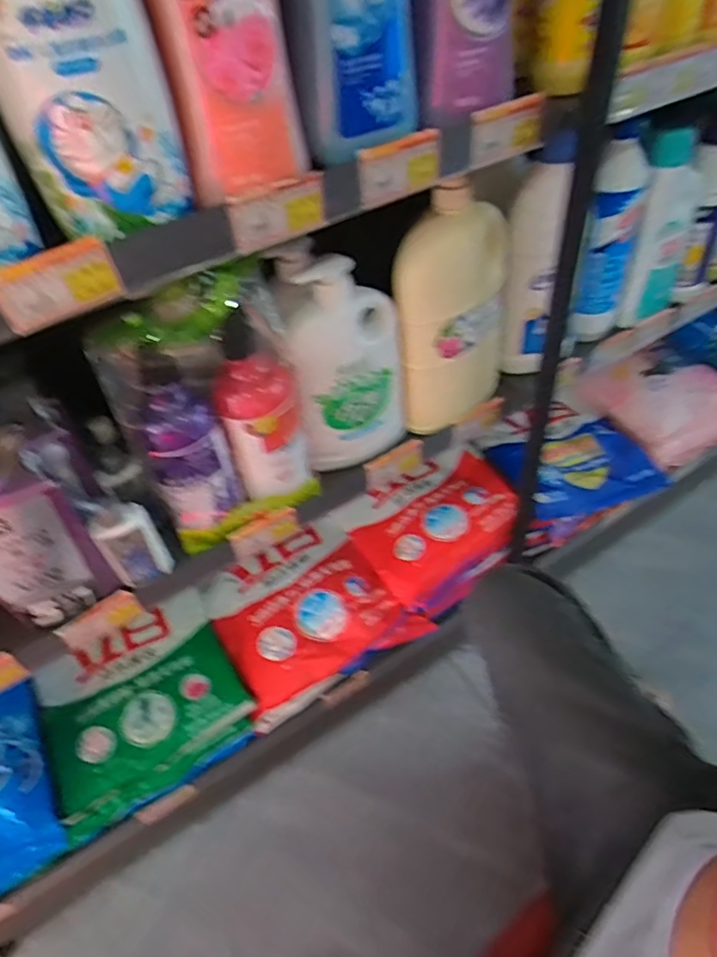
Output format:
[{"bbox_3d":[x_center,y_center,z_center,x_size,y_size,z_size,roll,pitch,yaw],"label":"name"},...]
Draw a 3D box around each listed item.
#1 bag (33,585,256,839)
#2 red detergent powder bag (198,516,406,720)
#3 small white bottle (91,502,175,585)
[{"bbox_3d":[-0.295,0.303,0.811,0.251,0.056,0.226,-26,51,-18],"label":"bag"},{"bbox_3d":[-0.086,0.193,0.895,0.247,0.053,0.220,-27,51,-19],"label":"red detergent powder bag"},{"bbox_3d":[-0.215,0.062,0.563,0.050,0.099,0.025,-32,53,-23],"label":"small white bottle"}]

